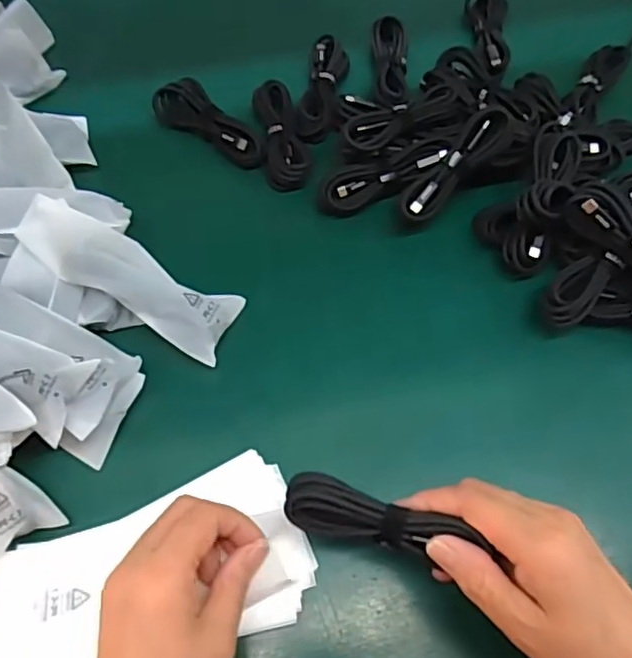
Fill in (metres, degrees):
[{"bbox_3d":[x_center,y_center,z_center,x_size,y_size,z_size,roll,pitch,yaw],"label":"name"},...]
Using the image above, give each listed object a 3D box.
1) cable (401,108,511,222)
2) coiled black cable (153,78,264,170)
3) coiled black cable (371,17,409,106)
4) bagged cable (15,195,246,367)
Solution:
[{"bbox_3d":[0.103,-0.123,0.457,0.026,0.014,0.100,44,94,15],"label":"cable"},{"bbox_3d":[-0.087,-0.172,0.511,0.115,0.026,0.036,35,67,15],"label":"coiled black cable"},{"bbox_3d":[0.067,-0.237,0.542,0.029,0.016,0.113,0,63,-2],"label":"coiled black cable"},{"bbox_3d":[-0.123,-0.038,0.409,0.148,0.028,0.050,33,67,-6],"label":"bagged cable"}]

